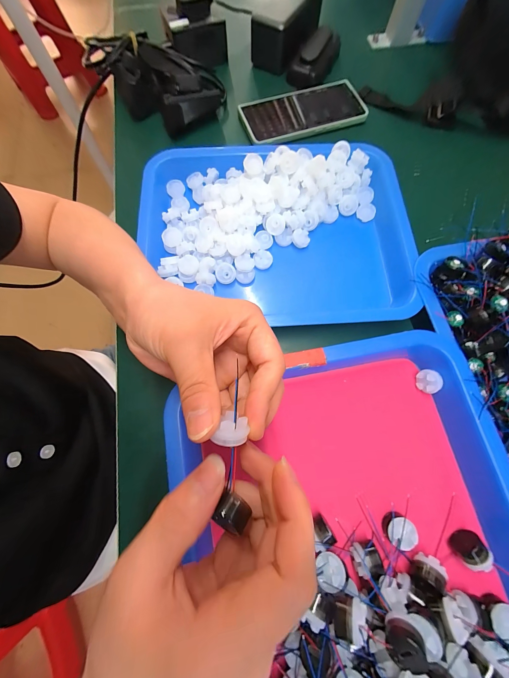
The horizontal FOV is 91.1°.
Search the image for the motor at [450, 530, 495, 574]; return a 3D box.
[{"bbox_3d":[0.166,0.163,0.193,0.020,0.019,0.019,0,74,0],"label":"motor"}]

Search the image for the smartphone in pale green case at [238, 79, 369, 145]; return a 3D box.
[{"bbox_3d":[0.064,-0.309,0.341,0.158,0.016,0.079,-16,74,-4],"label":"smartphone in pale green case"}]

